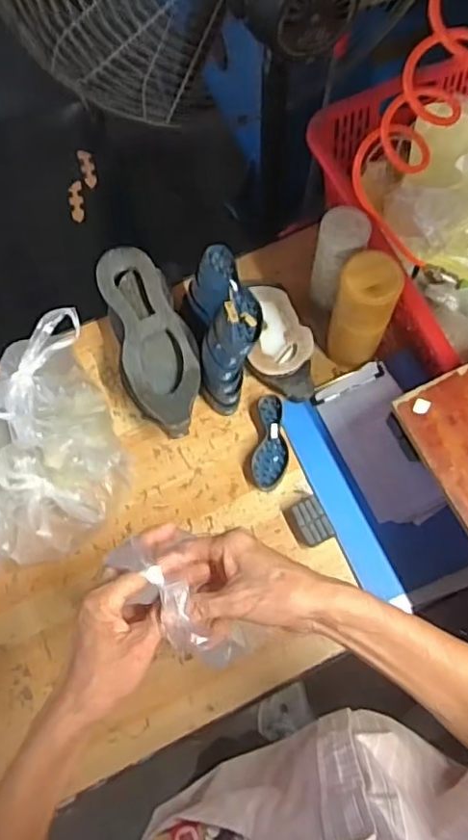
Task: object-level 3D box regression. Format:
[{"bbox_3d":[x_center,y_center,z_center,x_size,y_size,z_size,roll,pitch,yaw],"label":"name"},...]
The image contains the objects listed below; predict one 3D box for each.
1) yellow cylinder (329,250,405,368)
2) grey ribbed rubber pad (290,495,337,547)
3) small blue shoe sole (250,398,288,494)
[{"bbox_3d":[0.179,-0.152,0.848,0.077,0.198,0.078,0,70,1],"label":"yellow cylinder"},{"bbox_3d":[0.108,0.142,0.846,0.046,0.037,0.064,-27,72,-8],"label":"grey ribbed rubber pad"},{"bbox_3d":[0.053,0.035,0.886,0.049,0.034,0.135,2,70,2],"label":"small blue shoe sole"}]

